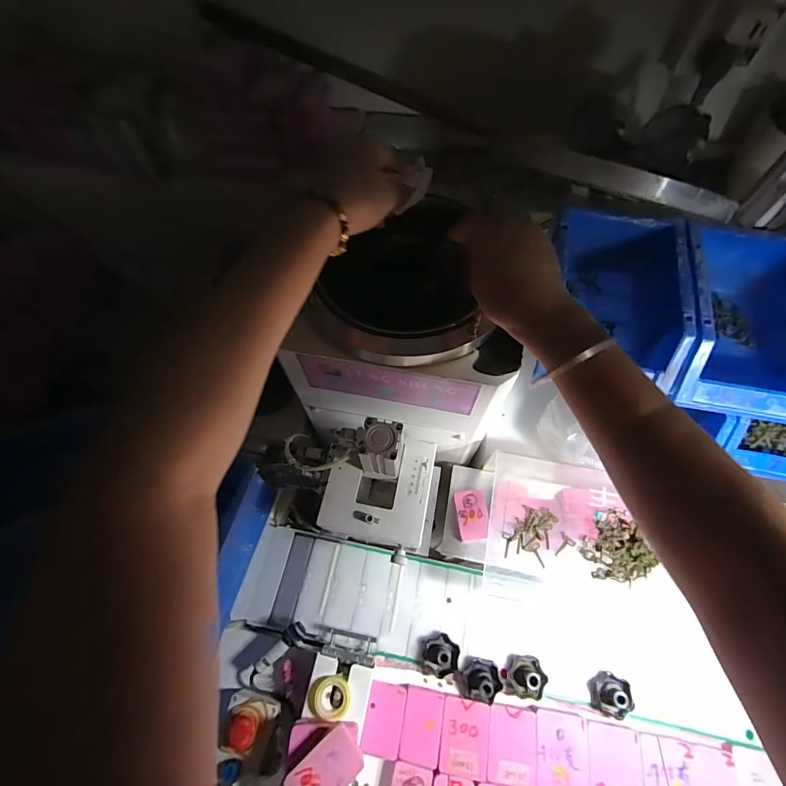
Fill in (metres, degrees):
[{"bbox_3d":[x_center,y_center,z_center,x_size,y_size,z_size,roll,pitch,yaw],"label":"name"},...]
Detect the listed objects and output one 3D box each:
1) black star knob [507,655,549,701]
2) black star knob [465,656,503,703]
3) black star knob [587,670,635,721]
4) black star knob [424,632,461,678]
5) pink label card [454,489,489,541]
[{"bbox_3d":[0.165,0.344,0.480,0.046,0.025,0.042,3,63,3],"label":"black star knob"},{"bbox_3d":[0.111,0.347,0.478,0.042,0.026,0.042,4,64,3],"label":"black star knob"},{"bbox_3d":[0.263,0.359,0.470,0.045,0.034,0.041,20,66,11],"label":"black star knob"},{"bbox_3d":[0.061,0.326,0.490,0.044,0.030,0.041,33,69,16],"label":"black star knob"},{"bbox_3d":[0.114,0.174,0.569,0.044,0.010,0.067,-3,63,-1],"label":"pink label card"}]

